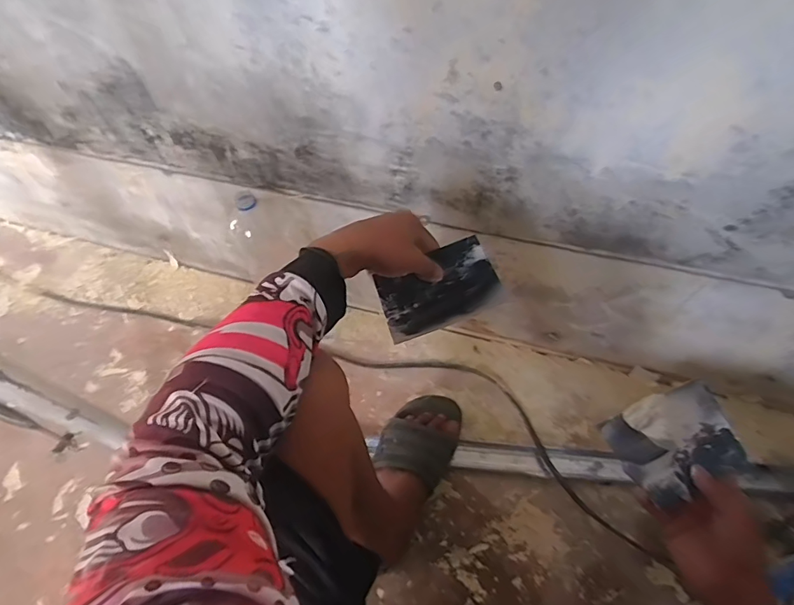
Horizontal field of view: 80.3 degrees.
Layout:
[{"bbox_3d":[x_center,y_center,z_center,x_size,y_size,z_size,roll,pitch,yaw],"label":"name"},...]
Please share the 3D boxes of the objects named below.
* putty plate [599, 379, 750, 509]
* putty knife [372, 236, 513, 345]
[{"bbox_3d":[0.326,0.157,0.540,0.144,0.028,0.110,-28,75,-12],"label":"putty plate"},{"bbox_3d":[0.048,-0.011,0.547,0.138,0.099,0.011,-21,29,9],"label":"putty knife"}]

